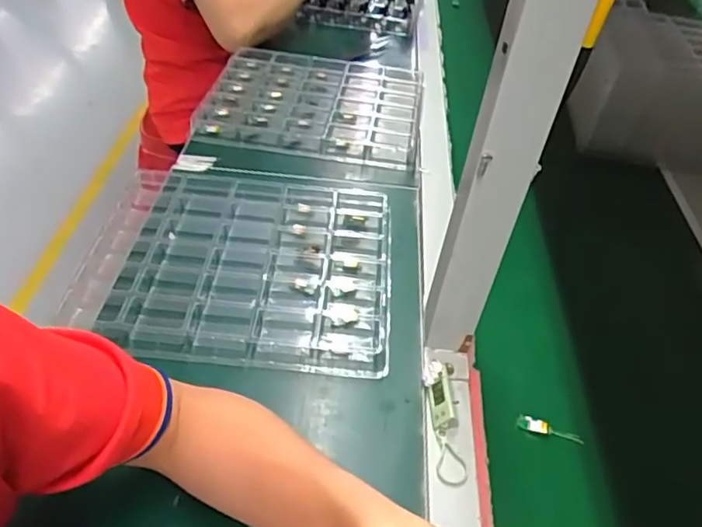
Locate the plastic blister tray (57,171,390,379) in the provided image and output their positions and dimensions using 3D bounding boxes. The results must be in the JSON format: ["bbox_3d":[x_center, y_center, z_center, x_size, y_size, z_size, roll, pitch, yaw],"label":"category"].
[{"bbox_3d":[-0.110,-0.002,0.606,0.293,0.025,0.245,5,43,-1],"label":"plastic blister tray"}]

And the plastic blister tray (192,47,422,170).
[{"bbox_3d":[-0.048,-0.230,0.850,0.289,0.030,0.234,7,43,2],"label":"plastic blister tray"}]

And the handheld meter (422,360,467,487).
[{"bbox_3d":[0.079,0.124,0.491,0.024,0.020,0.108,0,43,-6],"label":"handheld meter"}]

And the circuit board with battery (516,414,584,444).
[{"bbox_3d":[0.174,0.146,0.517,0.056,0.012,0.011,14,44,9],"label":"circuit board with battery"}]

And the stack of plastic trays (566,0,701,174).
[{"bbox_3d":[0.493,-0.241,0.858,0.285,0.138,0.234,14,44,9],"label":"stack of plastic trays"}]

